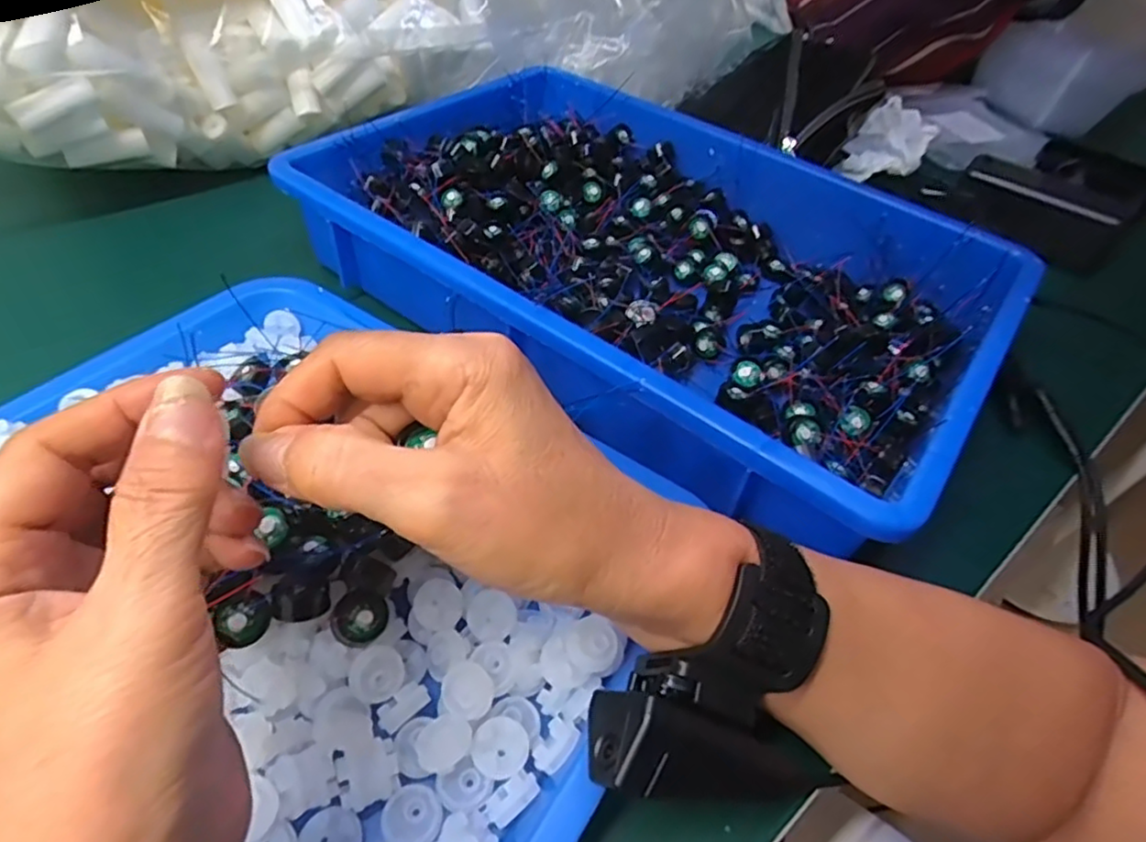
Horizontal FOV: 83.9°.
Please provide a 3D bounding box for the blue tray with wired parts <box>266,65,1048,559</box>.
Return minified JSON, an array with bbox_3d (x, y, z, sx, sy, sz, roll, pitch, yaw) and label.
[{"bbox_3d":[0.049,-0.109,0.423,0.412,0.069,0.269,34,53,22],"label":"blue tray with wired parts"}]

